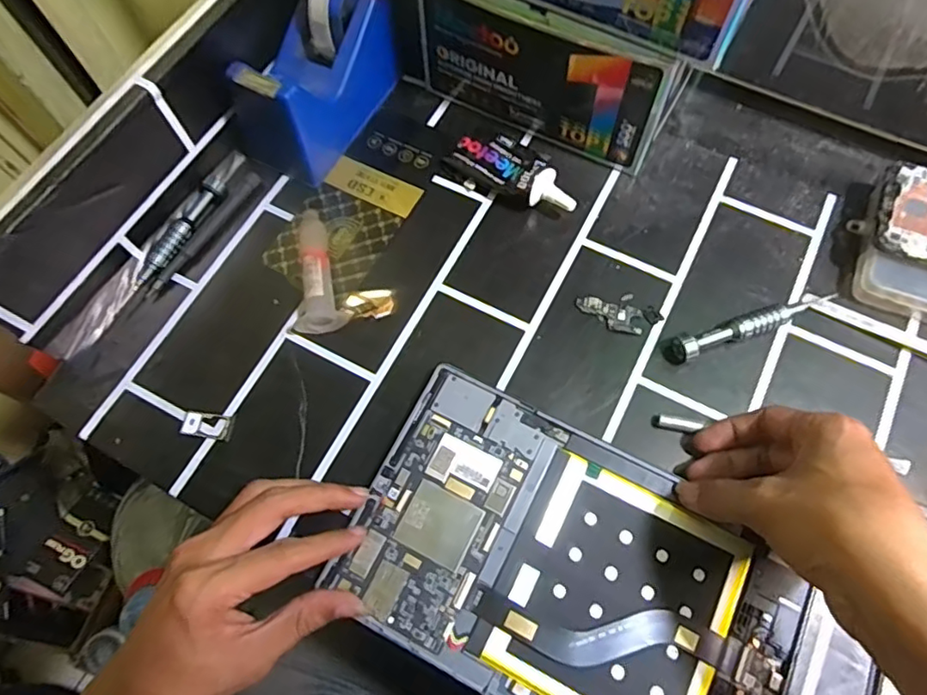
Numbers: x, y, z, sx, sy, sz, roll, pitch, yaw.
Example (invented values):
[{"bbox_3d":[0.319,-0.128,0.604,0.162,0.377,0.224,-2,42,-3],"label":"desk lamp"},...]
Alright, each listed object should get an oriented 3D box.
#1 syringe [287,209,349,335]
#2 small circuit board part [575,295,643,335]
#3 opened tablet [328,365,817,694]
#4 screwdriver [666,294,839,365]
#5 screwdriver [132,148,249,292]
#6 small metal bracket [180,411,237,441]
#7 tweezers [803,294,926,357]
[{"bbox_3d":[-0.102,-0.051,0.384,0.034,0.018,0.087,-14,68,-3],"label":"syringe"},{"bbox_3d":[0.094,-0.022,0.375,0.043,0.004,0.020,16,70,9],"label":"small circuit board part"},{"bbox_3d":[0.059,0.122,0.316,0.235,0.009,0.143,26,71,12],"label":"opened tablet"},{"bbox_3d":[0.184,-0.015,0.366,0.113,0.018,0.014,-18,68,-5],"label":"screwdriver"},{"bbox_3d":[-0.184,-0.089,0.401,0.019,0.010,0.117,21,70,11],"label":"screwdriver"},{"bbox_3d":[-0.155,0.047,0.355,0.029,0.004,0.015,7,68,5],"label":"small metal bracket"},{"bbox_3d":[0.285,0.000,0.360,0.146,0.007,0.012,27,72,13],"label":"tweezers"}]

